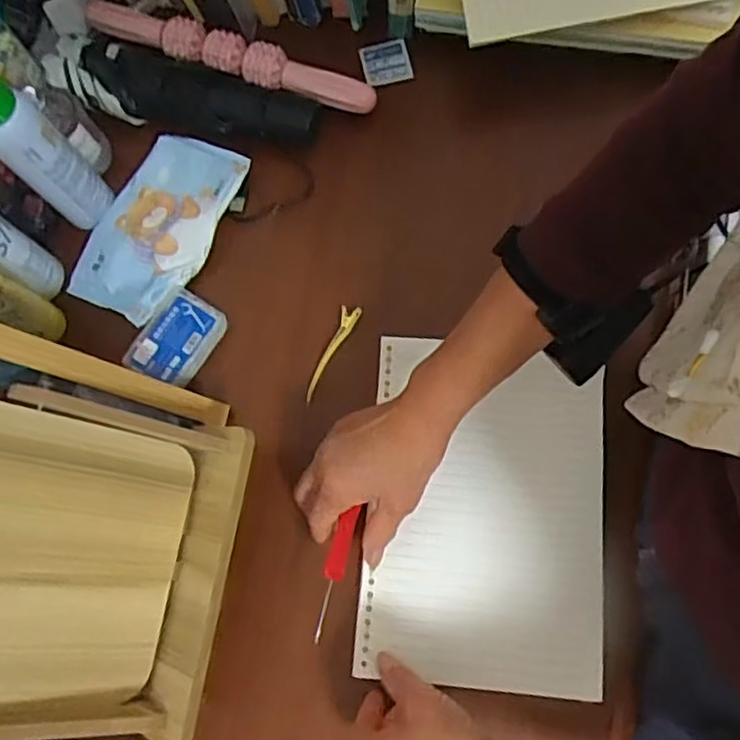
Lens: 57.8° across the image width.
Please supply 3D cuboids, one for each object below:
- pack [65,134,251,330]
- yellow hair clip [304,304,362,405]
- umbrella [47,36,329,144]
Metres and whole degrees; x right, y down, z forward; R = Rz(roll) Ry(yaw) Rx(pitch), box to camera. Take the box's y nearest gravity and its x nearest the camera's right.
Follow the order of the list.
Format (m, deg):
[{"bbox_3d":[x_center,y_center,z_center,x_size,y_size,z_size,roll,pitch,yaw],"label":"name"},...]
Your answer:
[{"bbox_3d":[-0.180,-0.124,0.570,0.097,0.021,0.165,22,79,9],"label":"pack"},{"bbox_3d":[-0.030,-0.013,0.544,0.016,0.009,0.085,22,79,6],"label":"yellow hair clip"},{"bbox_3d":[-0.159,-0.243,0.570,0.224,0.040,0.067,17,78,8],"label":"umbrella"}]

